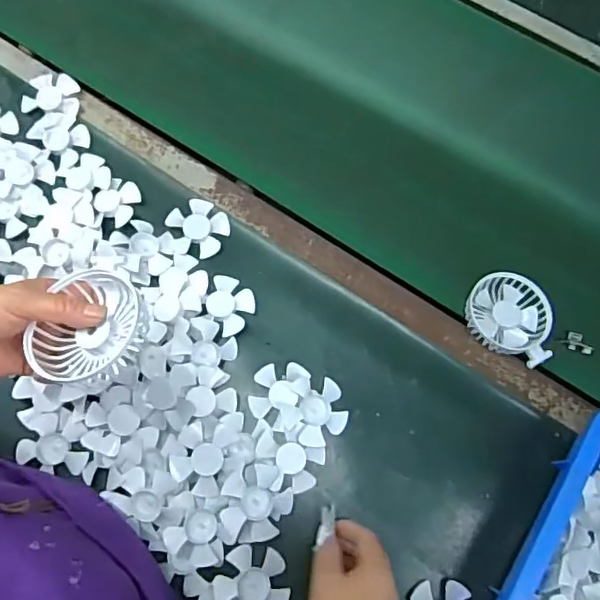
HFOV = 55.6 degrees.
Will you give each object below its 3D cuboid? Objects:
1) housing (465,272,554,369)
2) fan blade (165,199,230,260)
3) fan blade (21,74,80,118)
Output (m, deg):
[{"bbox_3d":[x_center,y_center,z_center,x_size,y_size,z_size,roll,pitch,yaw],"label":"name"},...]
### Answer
[{"bbox_3d":[0.240,0.017,0.649,0.096,0.028,0.092,0,70,-1],"label":"housing"},{"bbox_3d":[-0.120,-0.084,0.676,0.070,0.011,0.071,0,70,-1],"label":"fan blade"},{"bbox_3d":[-0.314,-0.261,0.724,0.067,0.007,0.057,4,70,0],"label":"fan blade"}]

